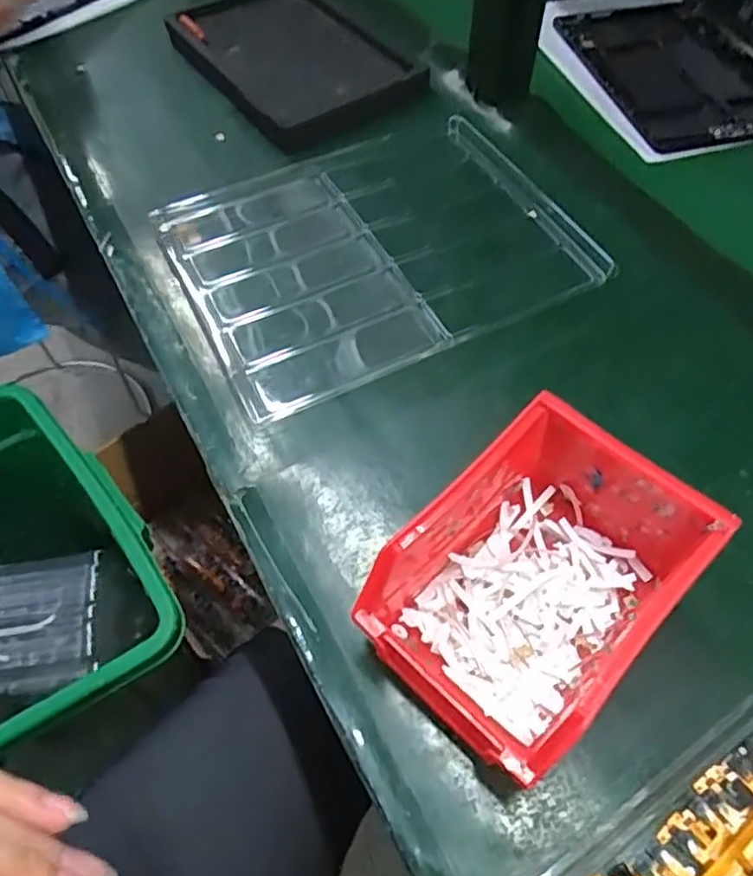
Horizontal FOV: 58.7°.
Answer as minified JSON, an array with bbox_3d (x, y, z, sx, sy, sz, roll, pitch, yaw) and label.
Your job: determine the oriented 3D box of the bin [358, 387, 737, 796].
[{"bbox_3d":[0.075,0.066,0.315,0.102,0.076,0.146,40,63,23],"label":"bin"}]

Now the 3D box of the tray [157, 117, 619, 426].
[{"bbox_3d":[-0.001,-0.143,0.498,0.279,0.021,0.222,-22,59,-16],"label":"tray"}]

